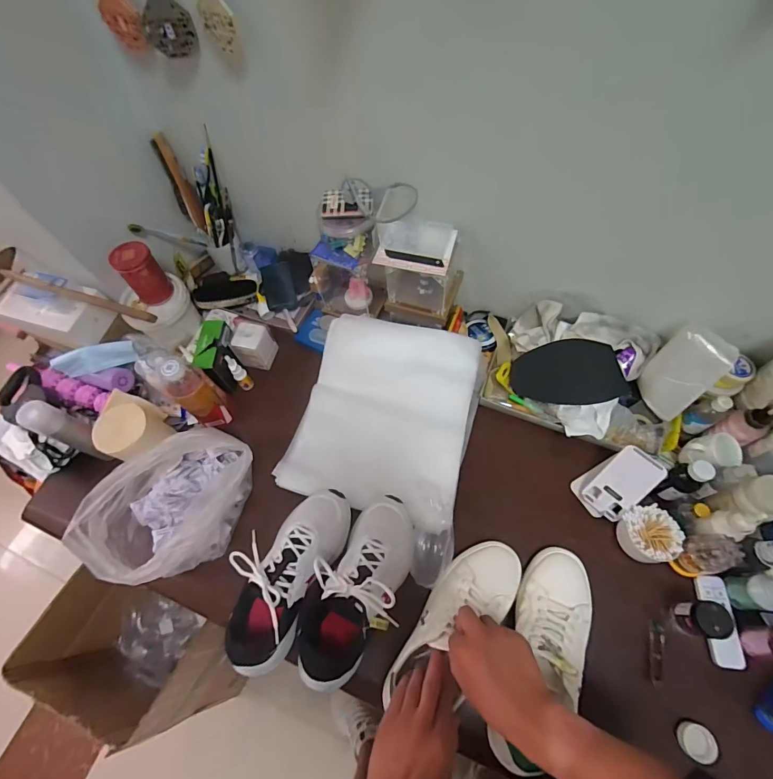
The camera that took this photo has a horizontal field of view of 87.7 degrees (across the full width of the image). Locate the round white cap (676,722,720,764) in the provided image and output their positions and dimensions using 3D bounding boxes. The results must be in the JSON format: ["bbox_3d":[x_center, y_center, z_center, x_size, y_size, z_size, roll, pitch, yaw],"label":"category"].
[{"bbox_3d":[0.418,0.473,0.541,0.043,0.014,0.040,-2,63,3],"label":"round white cap"}]

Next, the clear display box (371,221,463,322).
[{"bbox_3d":[0.060,-0.212,0.718,0.129,0.150,0.107,15,65,11],"label":"clear display box"}]

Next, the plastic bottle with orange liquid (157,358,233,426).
[{"bbox_3d":[-0.346,0.009,0.719,0.072,0.172,0.054,1,63,5],"label":"plastic bottle with orange liquid"}]

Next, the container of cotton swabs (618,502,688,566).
[{"bbox_3d":[0.414,0.231,0.644,0.079,0.057,0.082,-2,63,3],"label":"container of cotton swabs"}]

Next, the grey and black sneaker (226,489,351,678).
[{"bbox_3d":[-0.161,0.276,0.613,0.123,0.116,0.281,22,66,14],"label":"grey and black sneaker"}]

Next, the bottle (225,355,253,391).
[{"bbox_3d":[-0.292,-0.031,0.799,0.025,0.099,0.024,-32,65,-12],"label":"bottle"}]

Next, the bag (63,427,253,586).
[{"bbox_3d":[-0.344,0.180,0.650,0.179,0.149,0.259,31,69,18],"label":"bag"}]

